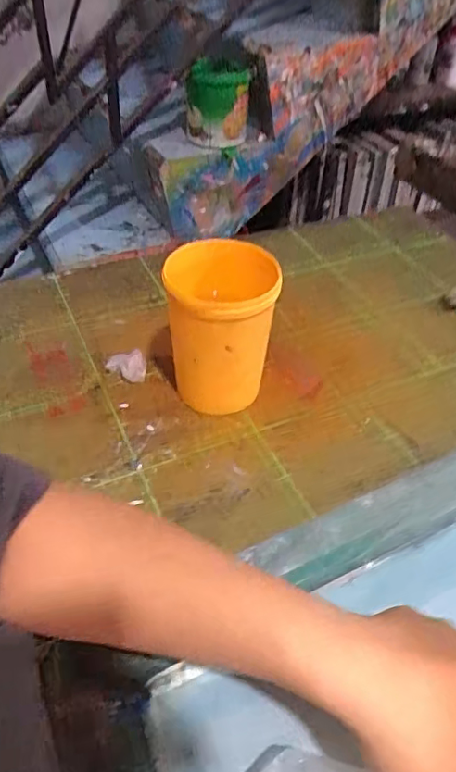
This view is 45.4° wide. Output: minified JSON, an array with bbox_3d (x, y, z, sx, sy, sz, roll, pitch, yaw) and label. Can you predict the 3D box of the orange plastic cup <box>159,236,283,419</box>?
[{"bbox_3d":[-0.004,-0.043,0.445,0.081,0.127,0.080,0,46,0],"label":"orange plastic cup"}]

